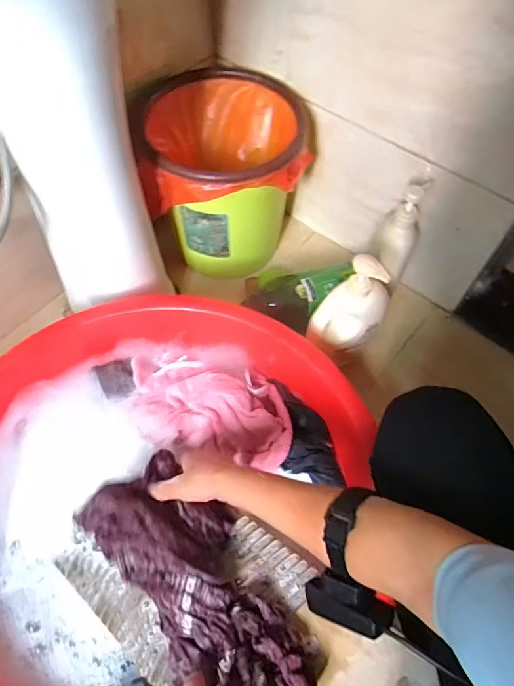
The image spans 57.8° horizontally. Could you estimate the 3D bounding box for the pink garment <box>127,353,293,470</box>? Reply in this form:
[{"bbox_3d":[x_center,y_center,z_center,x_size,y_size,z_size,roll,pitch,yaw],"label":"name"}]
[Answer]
[{"bbox_3d":[-0.069,0.084,0.685,0.246,0.059,0.150,11,60,5],"label":"pink garment"}]

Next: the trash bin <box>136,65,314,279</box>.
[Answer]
[{"bbox_3d":[-0.062,-0.295,0.859,0.242,0.269,0.260,-17,62,-11],"label":"trash bin"}]

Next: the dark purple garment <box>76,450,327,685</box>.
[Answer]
[{"bbox_3d":[-0.055,0.274,0.494,0.134,0.088,0.323,-35,59,-20],"label":"dark purple garment"}]

